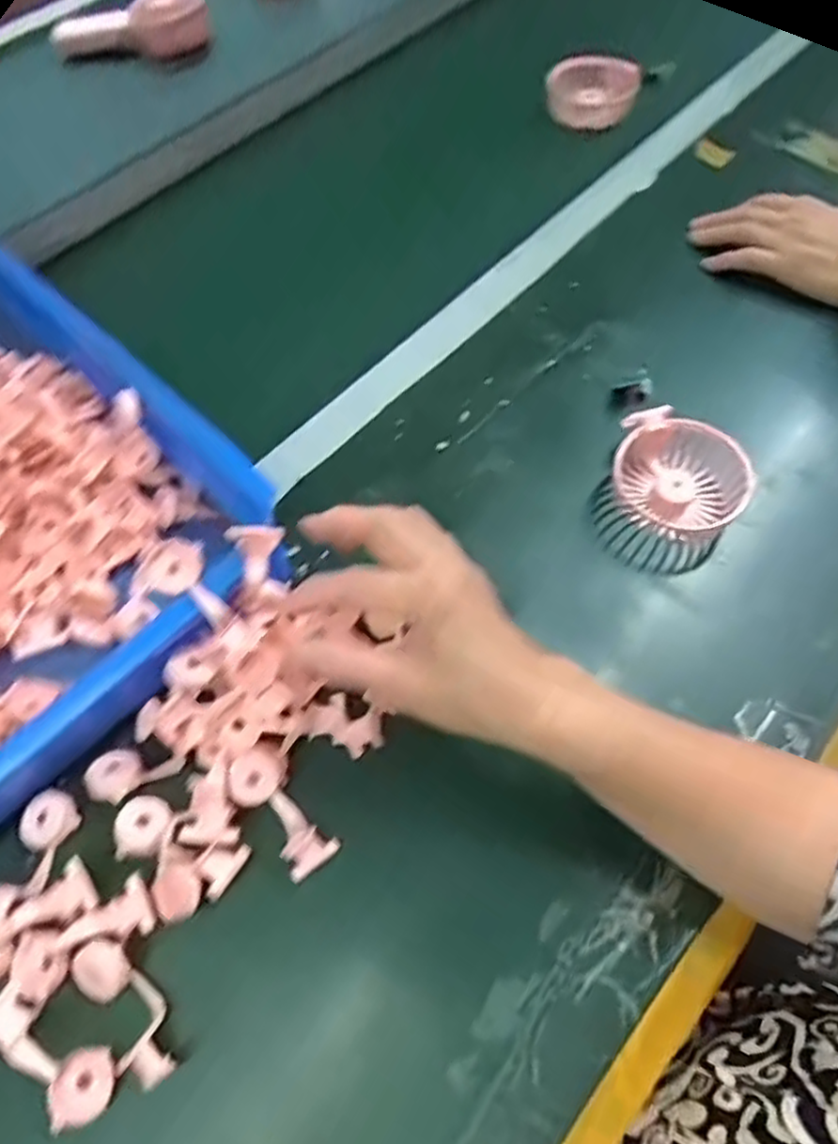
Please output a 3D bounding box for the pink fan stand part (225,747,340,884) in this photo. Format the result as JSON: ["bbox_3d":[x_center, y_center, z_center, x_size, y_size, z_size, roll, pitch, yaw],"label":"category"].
[{"bbox_3d":[-0.080,0.136,0.417,0.028,0.019,0.074,-38,87,-20],"label":"pink fan stand part"}]

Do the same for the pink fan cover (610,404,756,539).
[{"bbox_3d":[0.179,-0.063,0.520,0.098,0.045,0.085,18,62,13],"label":"pink fan cover"}]

